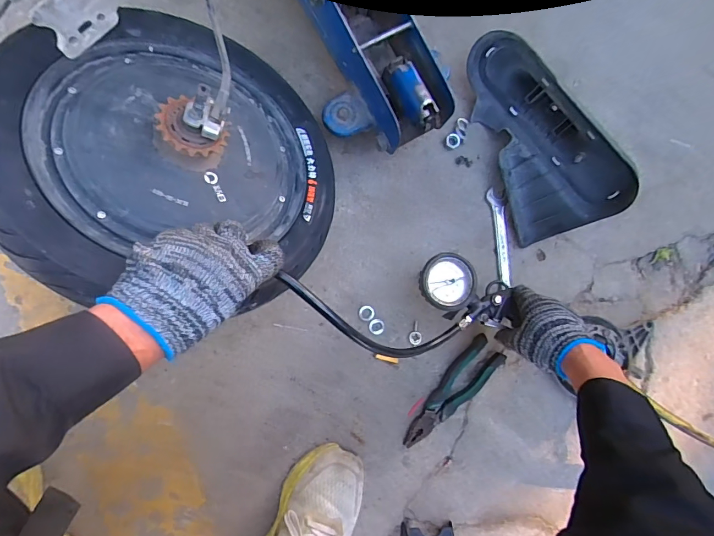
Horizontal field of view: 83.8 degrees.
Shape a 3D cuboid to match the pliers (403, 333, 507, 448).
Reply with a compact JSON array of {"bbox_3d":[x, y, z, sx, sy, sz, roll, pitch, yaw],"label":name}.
[{"bbox_3d":[0.147,0.195,0.600,0.061,0.026,0.195,42,84,-6],"label":"pliers"}]

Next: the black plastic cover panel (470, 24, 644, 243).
[{"bbox_3d":[0.263,-0.193,0.562,0.162,0.055,0.296,-19,94,28],"label":"black plastic cover panel"}]

